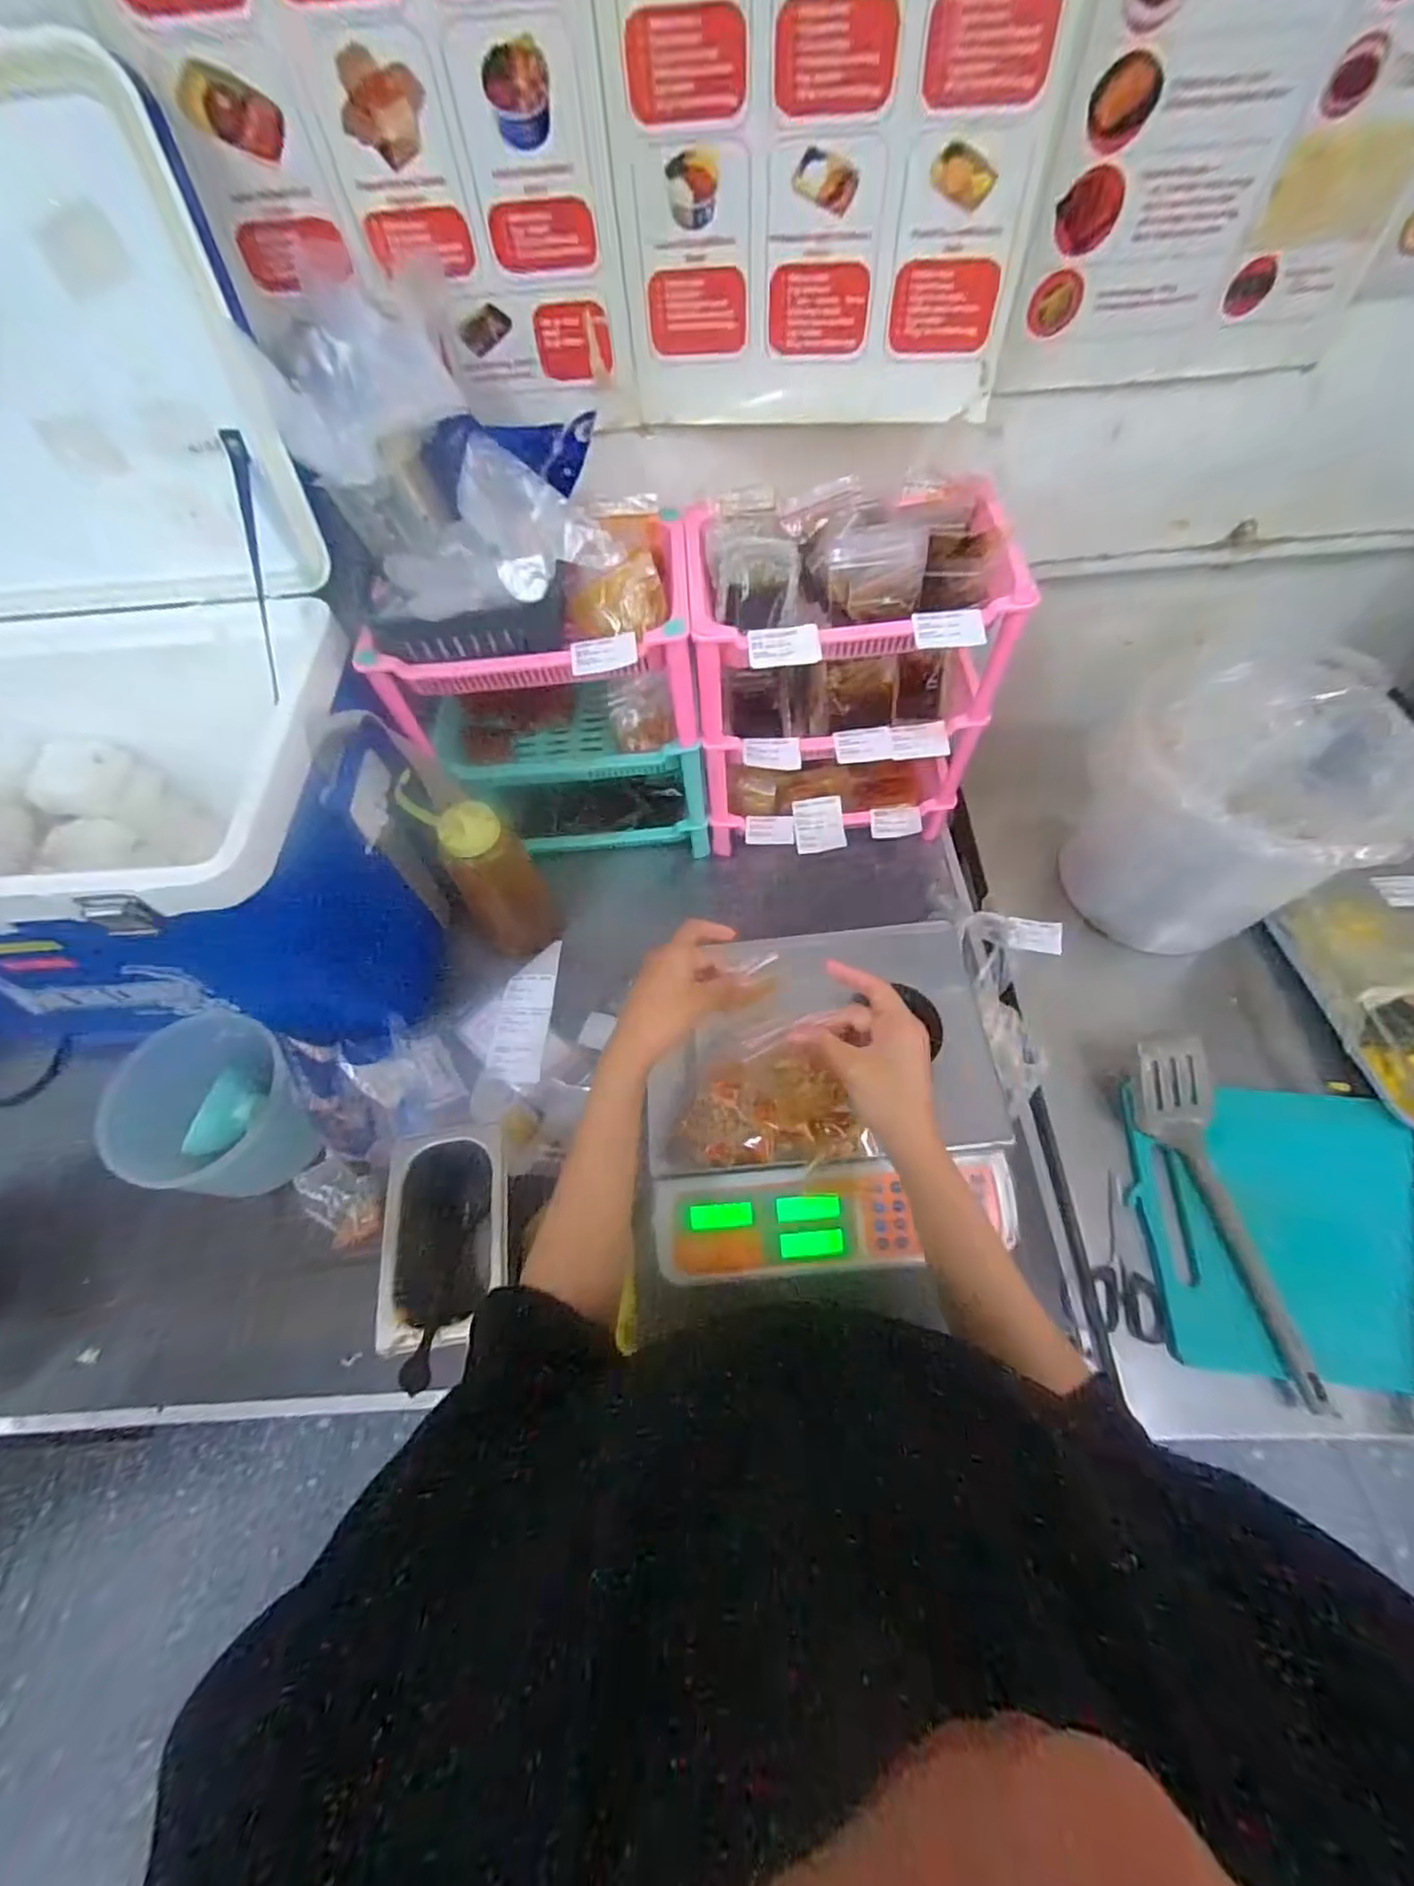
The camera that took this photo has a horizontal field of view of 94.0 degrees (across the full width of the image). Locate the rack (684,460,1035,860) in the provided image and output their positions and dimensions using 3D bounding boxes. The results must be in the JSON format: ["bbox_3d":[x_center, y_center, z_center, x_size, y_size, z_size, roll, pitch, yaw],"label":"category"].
[{"bbox_3d":[0.141,-0.285,0.748,0.307,0.360,0.197,-5,61,1],"label":"rack"}]

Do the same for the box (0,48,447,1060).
[{"bbox_3d":[-0.574,-0.196,0.572,0.482,0.585,0.464,4,62,6],"label":"box"}]

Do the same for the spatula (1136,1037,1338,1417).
[{"bbox_3d":[0.480,0.244,0.612,0.071,0.046,0.316,-8,61,0],"label":"spatula"}]

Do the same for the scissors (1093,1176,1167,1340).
[{"bbox_3d":[0.380,0.288,0.612,0.052,0.018,0.141,1,62,5],"label":"scissors"}]

